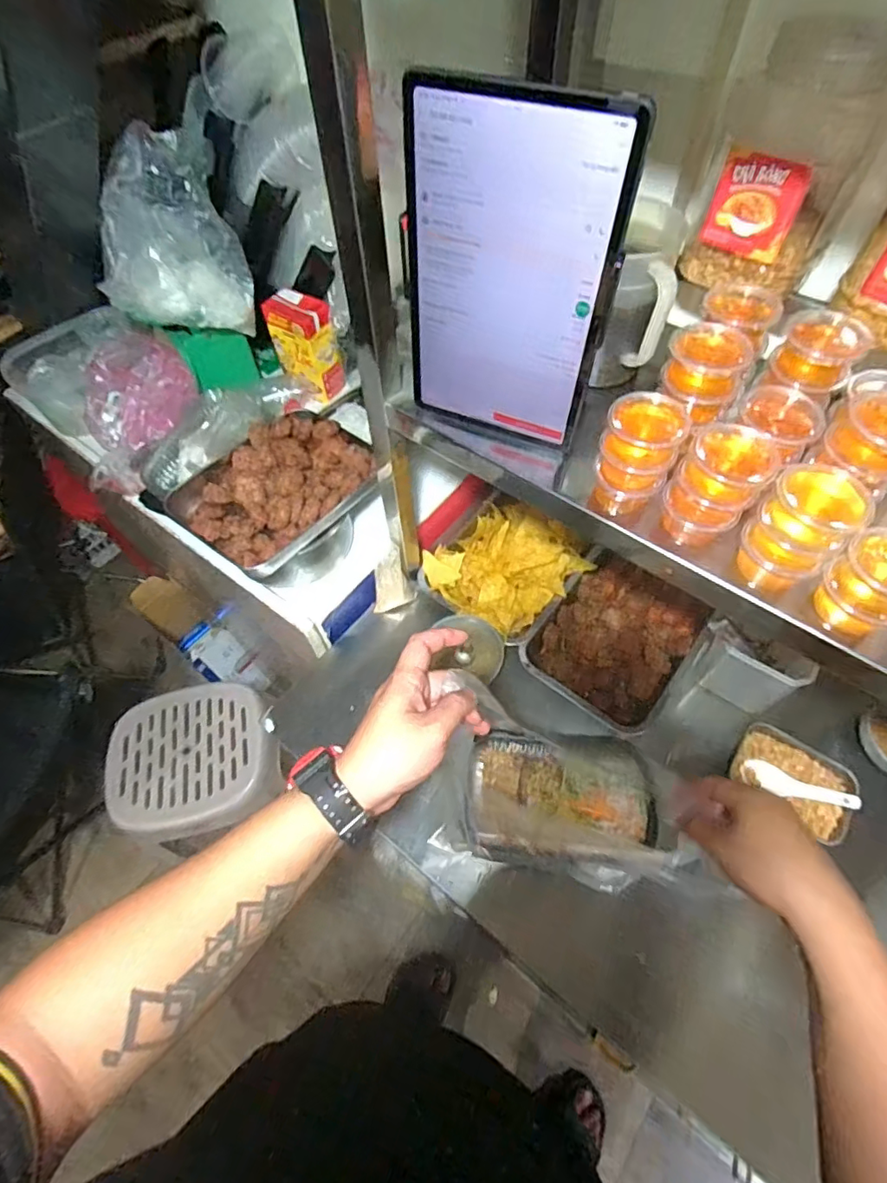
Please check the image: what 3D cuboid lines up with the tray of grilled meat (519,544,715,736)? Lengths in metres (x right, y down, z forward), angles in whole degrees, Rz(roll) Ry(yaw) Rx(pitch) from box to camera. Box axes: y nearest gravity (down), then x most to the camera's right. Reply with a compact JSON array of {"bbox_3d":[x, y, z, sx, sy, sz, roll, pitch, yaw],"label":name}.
[{"bbox_3d":[0.259,0.067,0.799,0.201,0.058,0.256,34,66,21],"label":"tray of grilled meat"}]

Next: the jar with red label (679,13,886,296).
[{"bbox_3d":[0.291,-0.370,0.458,0.105,0.158,0.127,17,61,13],"label":"jar with red label"}]

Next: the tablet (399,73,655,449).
[{"bbox_3d":[0.047,-0.236,0.428,0.164,0.249,0.012,21,57,13],"label":"tablet"}]

